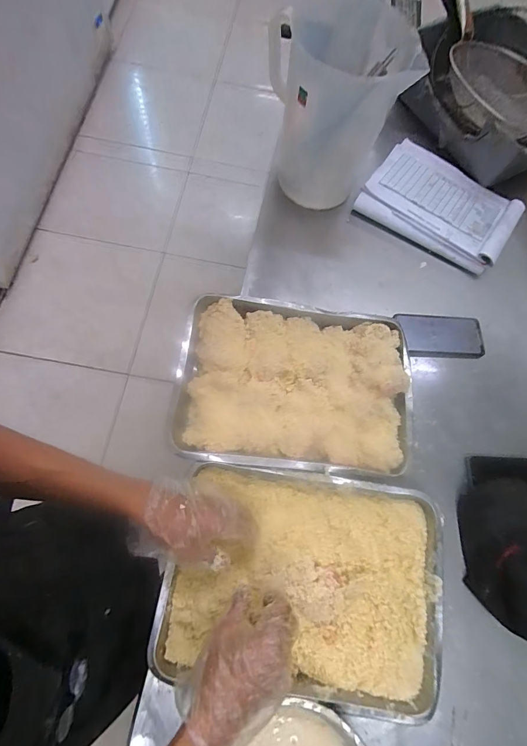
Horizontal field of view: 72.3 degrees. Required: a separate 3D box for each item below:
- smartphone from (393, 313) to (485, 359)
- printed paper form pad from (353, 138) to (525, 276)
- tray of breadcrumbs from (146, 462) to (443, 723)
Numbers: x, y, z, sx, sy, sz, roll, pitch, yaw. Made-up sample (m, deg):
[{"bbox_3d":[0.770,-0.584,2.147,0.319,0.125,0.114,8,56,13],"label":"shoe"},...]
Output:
[{"bbox_3d":[0.331,-0.070,0.676,0.167,0.014,0.083,1,77,-10],"label":"smartphone"},{"bbox_3d":[0.381,-0.366,0.763,0.303,0.021,0.248,33,72,6],"label":"printed paper form pad"},{"bbox_3d":[0.057,0.287,0.513,0.376,0.045,0.273,8,71,0],"label":"tray of breadcrumbs"}]

